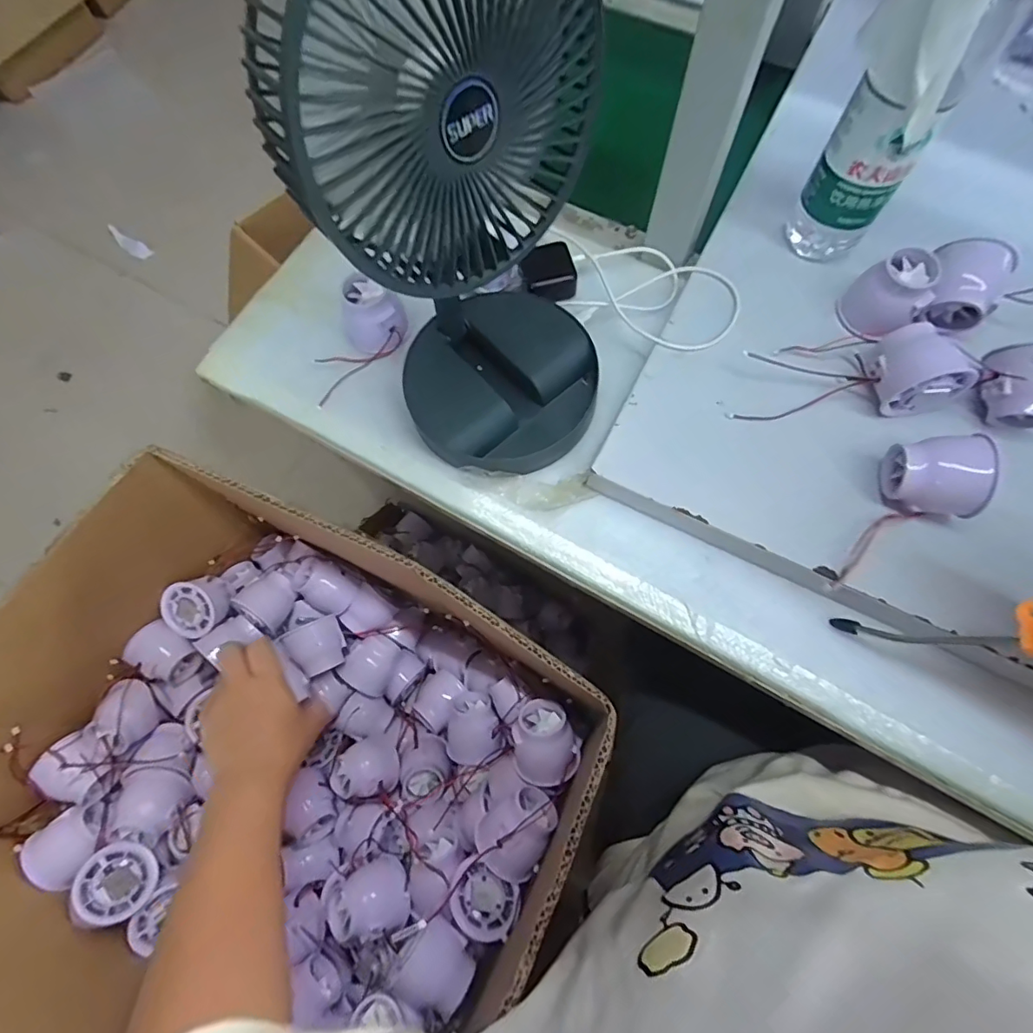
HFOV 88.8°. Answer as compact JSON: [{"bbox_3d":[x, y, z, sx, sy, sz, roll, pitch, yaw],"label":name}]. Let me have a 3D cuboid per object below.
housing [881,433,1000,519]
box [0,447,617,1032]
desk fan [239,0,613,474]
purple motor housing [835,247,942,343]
[{"bbox_3d":[0.297,-0.029,0.376,0.056,0.044,0.052,0,71,1],"label":"housing"},{"bbox_3d":[-0.190,0.206,0.460,0.452,0.240,0.343,23,73,9],"label":"box"},{"bbox_3d":[-0.015,-0.154,0.320,0.145,0.302,0.130,11,71,5],"label":"desk fan"},{"bbox_3d":[0.293,-0.175,0.418,0.053,0.047,0.055,40,76,14],"label":"purple motor housing"}]

